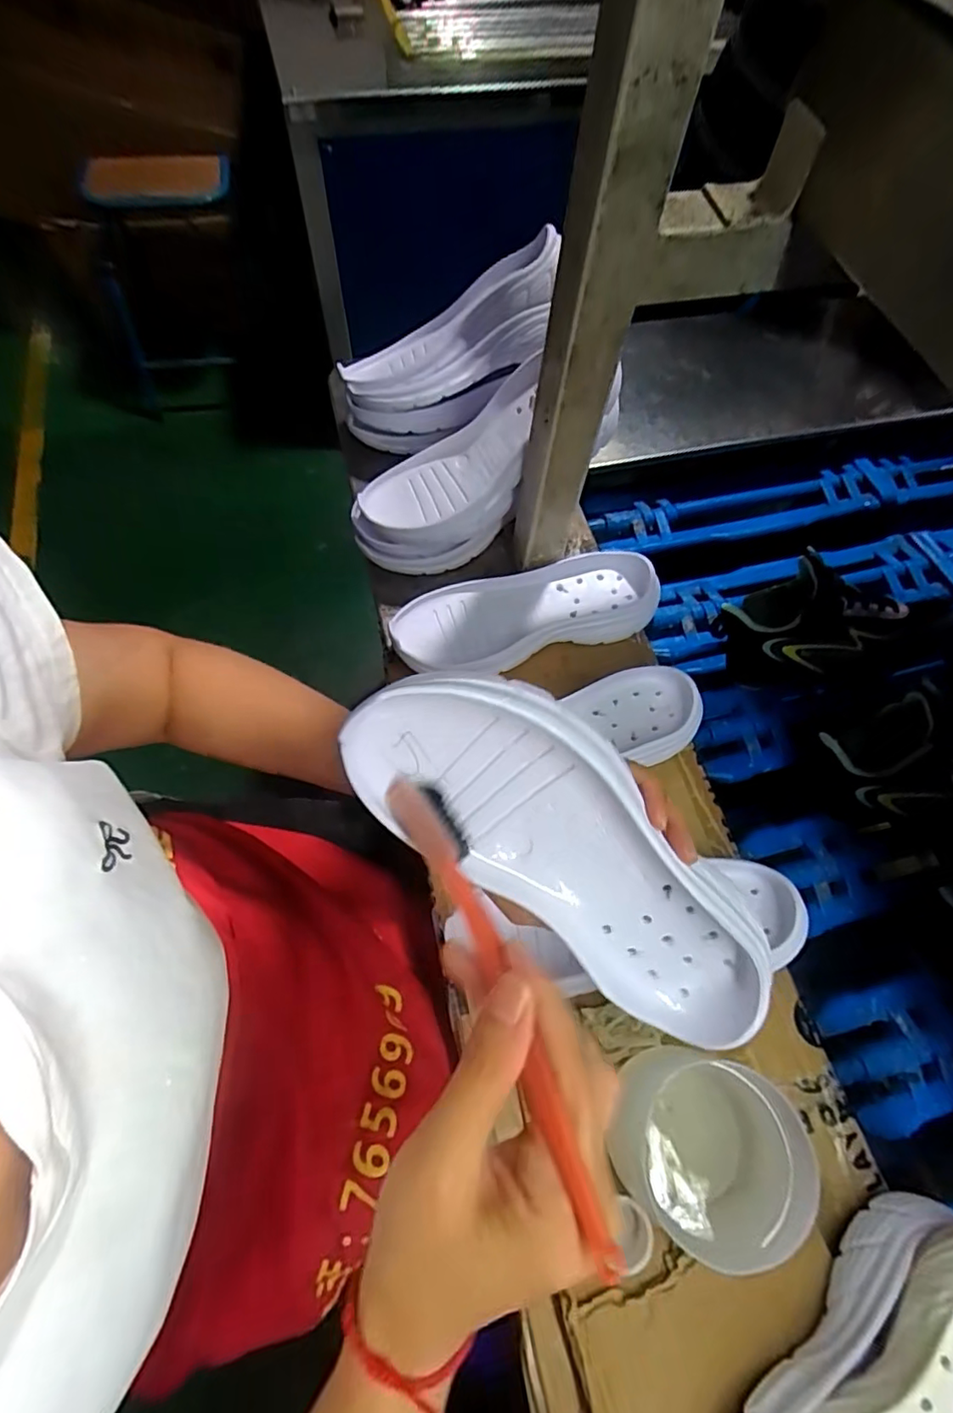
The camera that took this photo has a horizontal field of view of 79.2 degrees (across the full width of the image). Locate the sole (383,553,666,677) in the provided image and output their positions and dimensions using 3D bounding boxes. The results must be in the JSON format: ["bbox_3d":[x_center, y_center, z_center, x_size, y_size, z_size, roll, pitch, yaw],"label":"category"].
[{"bbox_3d":[0.043,-0.086,0.535,0.236,0.052,0.078,-10,66,-7],"label":"sole"}]

